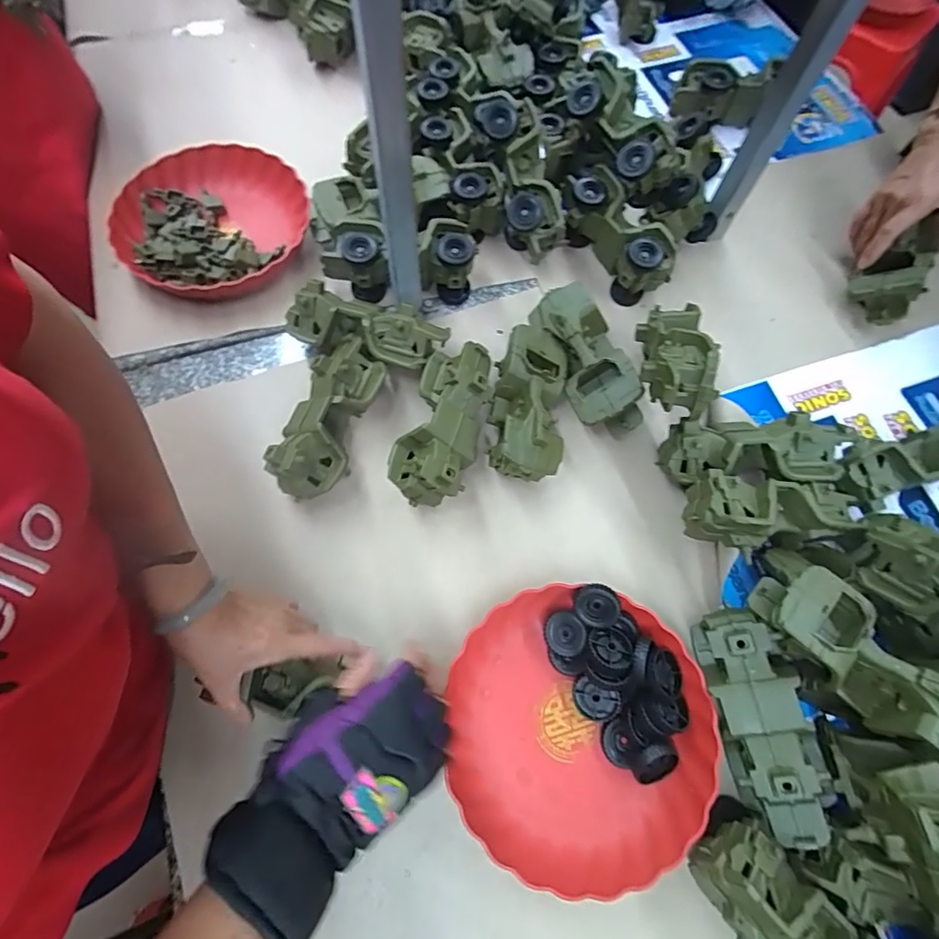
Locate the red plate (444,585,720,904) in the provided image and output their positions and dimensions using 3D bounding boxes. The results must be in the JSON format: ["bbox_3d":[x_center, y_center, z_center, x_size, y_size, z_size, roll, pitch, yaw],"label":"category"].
[{"bbox_3d":[0.098,0.238,0.468,0.233,0.043,0.235,1,68,-2],"label":"red plate"}]

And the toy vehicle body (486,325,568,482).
[{"bbox_3d":[0.067,-0.071,0.571,0.080,0.076,0.173,7,68,0],"label":"toy vehicle body"}]

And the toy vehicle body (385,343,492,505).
[{"bbox_3d":[-0.028,-0.051,0.560,0.079,0.075,0.187,15,69,5],"label":"toy vehicle body"}]

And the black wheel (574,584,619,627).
[{"bbox_3d":[0.125,0.129,0.487,0.043,0.016,0.040,43,111,-1],"label":"black wheel"}]

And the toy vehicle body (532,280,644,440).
[{"bbox_3d":[0.137,-0.128,0.595,0.082,0.077,0.183,-17,70,-9],"label":"toy vehicle body"}]

